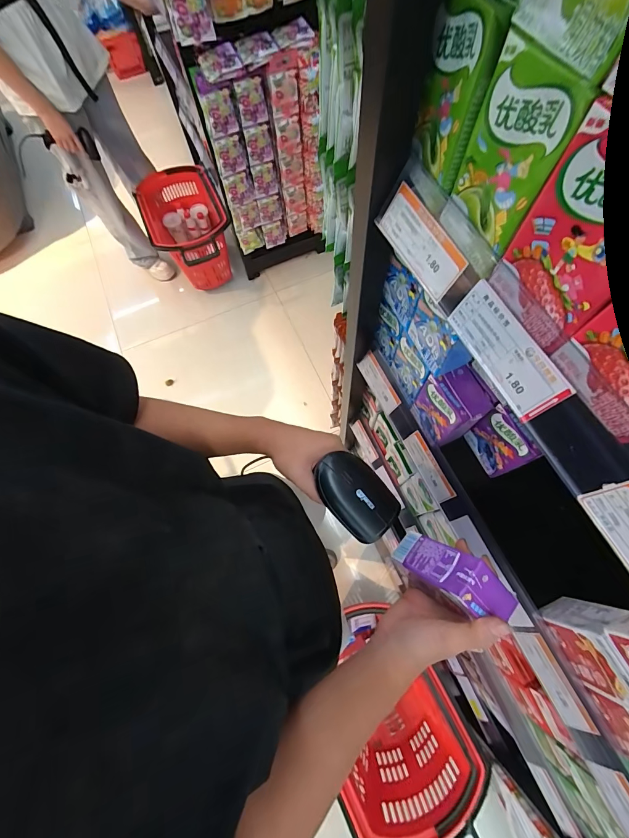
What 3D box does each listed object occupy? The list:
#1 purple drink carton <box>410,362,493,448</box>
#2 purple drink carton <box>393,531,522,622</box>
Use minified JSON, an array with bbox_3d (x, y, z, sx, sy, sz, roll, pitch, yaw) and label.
[{"bbox_3d":[0.162,-0.014,0.415,0.045,0.104,0.063,-24,70,-7],"label":"purple drink carton"},{"bbox_3d":[0.134,0.158,0.349,0.060,0.108,0.045,43,72,-25],"label":"purple drink carton"}]

